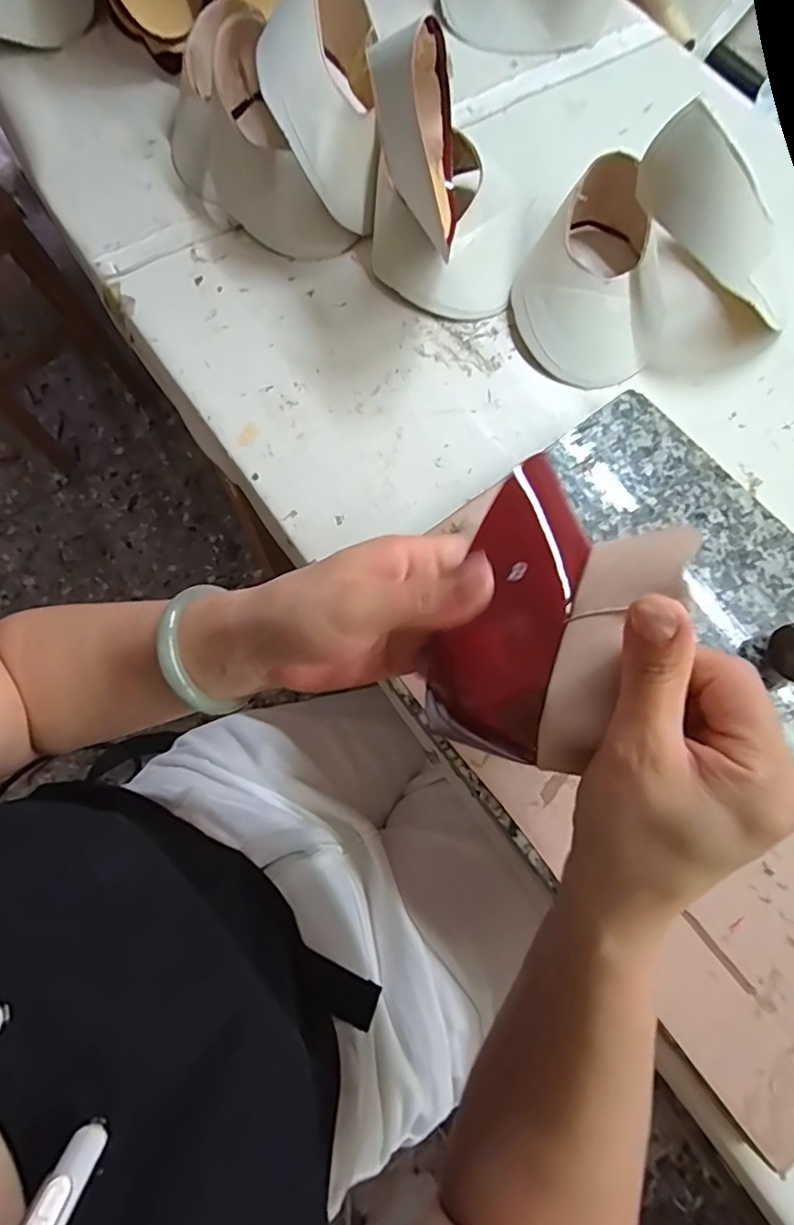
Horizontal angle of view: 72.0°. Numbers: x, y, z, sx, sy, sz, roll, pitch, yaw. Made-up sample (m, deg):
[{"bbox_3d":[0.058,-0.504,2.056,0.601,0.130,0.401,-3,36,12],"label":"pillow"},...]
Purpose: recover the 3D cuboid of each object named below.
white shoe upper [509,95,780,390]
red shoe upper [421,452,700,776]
[{"bbox_3d":[0.198,-0.262,0.403,0.181,0.106,0.168,0,74,0],"label":"white shoe upper"},{"bbox_3d":[0.062,-0.001,0.229,0.074,0.058,0.121,28,75,8],"label":"red shoe upper"}]

